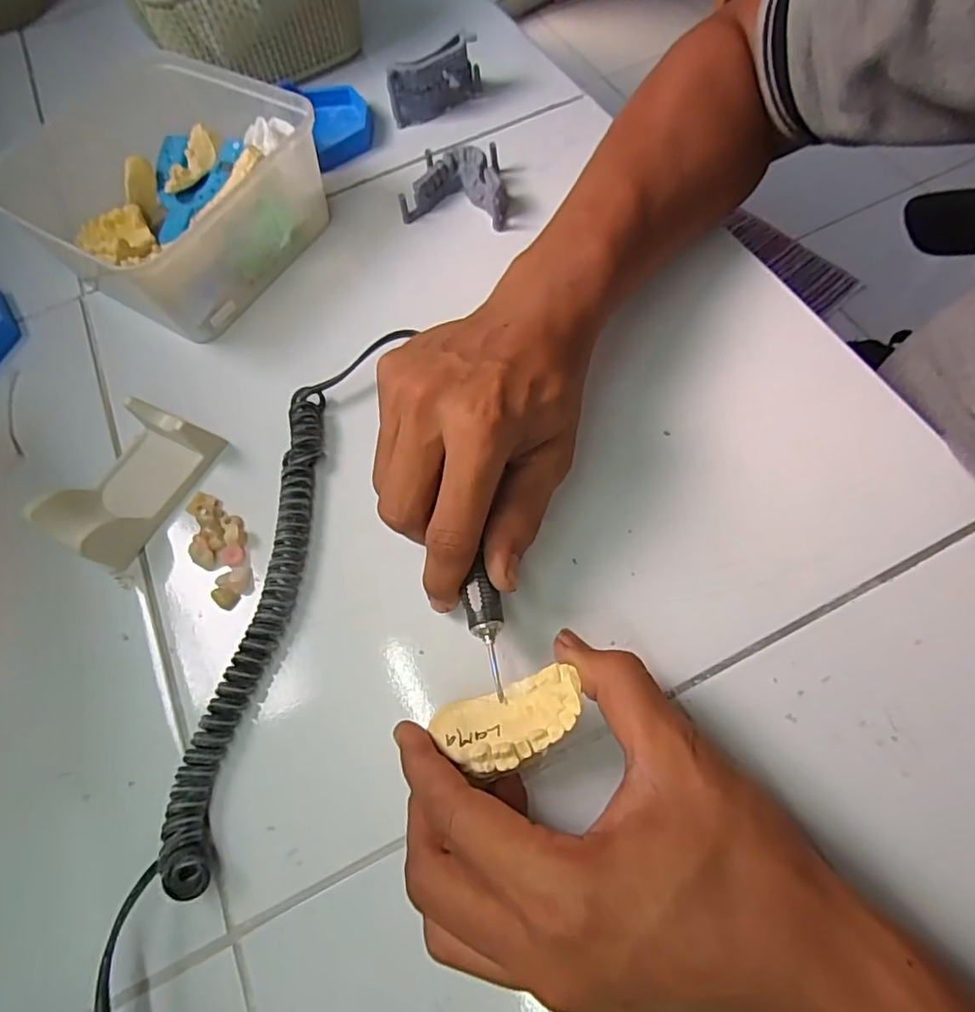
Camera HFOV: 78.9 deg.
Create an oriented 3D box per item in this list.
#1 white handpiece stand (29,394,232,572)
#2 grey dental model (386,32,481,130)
[{"bbox_3d":[-0.194,-0.016,0.321,0.049,0.030,0.088,24,69,16],"label":"white handpiece stand"},{"bbox_3d":[-0.037,-0.319,0.445,0.074,0.046,0.015,-29,65,-8],"label":"grey dental model"}]

